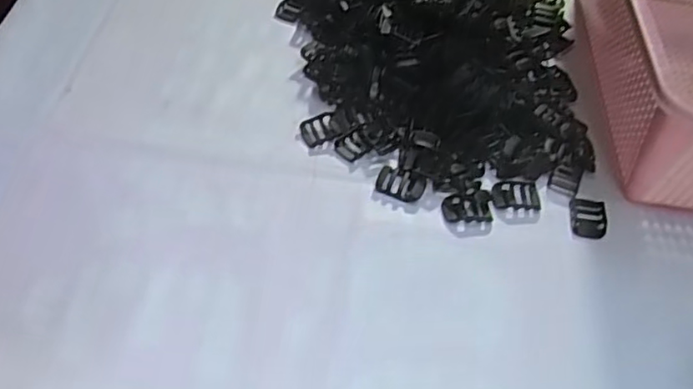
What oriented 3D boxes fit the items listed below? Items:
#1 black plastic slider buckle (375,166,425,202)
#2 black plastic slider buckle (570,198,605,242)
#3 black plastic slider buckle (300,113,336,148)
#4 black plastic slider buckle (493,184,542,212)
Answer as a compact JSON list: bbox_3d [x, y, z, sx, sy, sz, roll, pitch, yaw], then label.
[{"bbox_3d":[0.044,-0.008,0.520,0.039,0.006,0.027,15,51,8],"label":"black plastic slider buckle"},{"bbox_3d":[0.198,0.020,0.519,0.028,0.004,0.040,9,50,3],"label":"black plastic slider buckle"},{"bbox_3d":[-0.023,-0.055,0.551,0.032,0.013,0.028,-19,54,-19],"label":"black plastic slider buckle"},{"bbox_3d":[0.140,0.001,0.524,0.040,0.004,0.028,0,50,-4],"label":"black plastic slider buckle"}]

